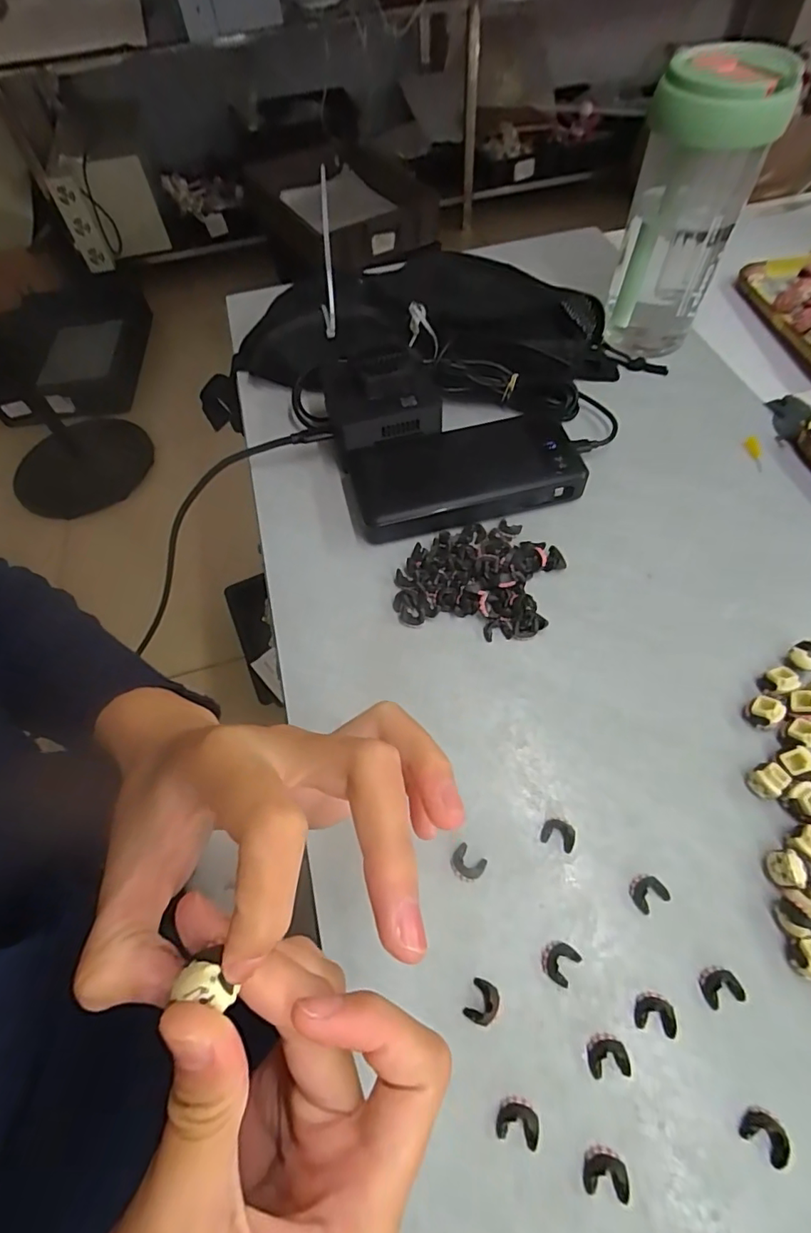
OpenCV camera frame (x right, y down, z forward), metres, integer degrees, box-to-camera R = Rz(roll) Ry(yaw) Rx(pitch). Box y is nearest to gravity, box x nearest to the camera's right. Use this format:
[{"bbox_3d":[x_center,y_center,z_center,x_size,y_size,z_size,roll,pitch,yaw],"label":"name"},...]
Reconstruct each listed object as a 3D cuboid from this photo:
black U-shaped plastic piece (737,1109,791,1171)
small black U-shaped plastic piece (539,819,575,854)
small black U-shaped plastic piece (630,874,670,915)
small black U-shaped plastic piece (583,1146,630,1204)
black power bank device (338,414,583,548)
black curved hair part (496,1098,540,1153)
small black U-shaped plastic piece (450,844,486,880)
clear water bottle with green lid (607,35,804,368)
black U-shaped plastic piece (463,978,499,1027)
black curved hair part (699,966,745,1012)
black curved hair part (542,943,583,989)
[{"bbox_3d":[0.139,0.200,0.202,0.016,0.007,0.012,35,68,22],"label":"black U-shaped plastic piece"},{"bbox_3d":[0.076,0.108,0.262,0.016,0.004,0.013,21,63,16],"label":"small black U-shaped plastic piece"},{"bbox_3d":[0.113,0.129,0.246,0.016,0.004,0.014,-27,61,-11],"label":"small black U-shaped plastic piece"},{"bbox_3d":[0.076,0.211,0.199,0.016,0.007,0.014,4,60,7],"label":"small black U-shaped plastic piece"},{"bbox_3d":[0.040,-0.099,0.373,0.158,0.024,0.075,-13,59,-3],"label":"black power bank device"},{"bbox_3d":[0.045,0.200,0.208,0.016,0.006,0.014,8,61,9],"label":"black curved hair part"},{"bbox_3d":[0.030,0.120,0.257,0.016,0.004,0.013,36,68,22],"label":"small black U-shaped plastic piece"},{"bbox_3d":[0.204,-0.292,0.393,0.075,0.172,0.078,11,61,11],"label":"clear water bottle with green lid"},{"bbox_3d":[0.034,0.167,0.227,0.013,0.007,0.016,21,63,16],"label":"black U-shaped plastic piece"},{"bbox_3d":[0.136,0.159,0.226,0.016,0.004,0.014,-16,60,-5],"label":"black curved hair part"},{"bbox_3d":[0.069,0.154,0.235,0.014,0.004,0.016,35,68,22],"label":"black curved hair part"}]

